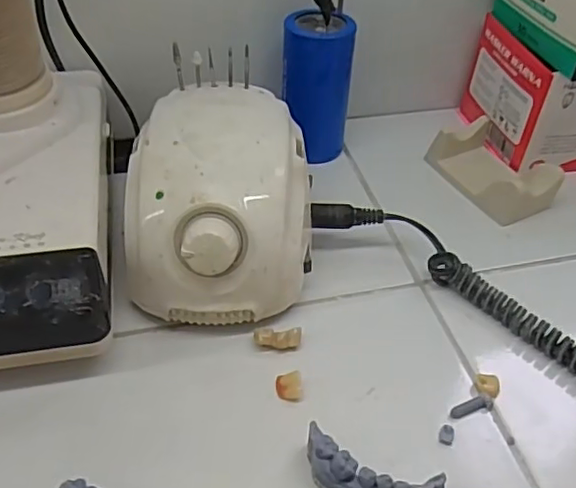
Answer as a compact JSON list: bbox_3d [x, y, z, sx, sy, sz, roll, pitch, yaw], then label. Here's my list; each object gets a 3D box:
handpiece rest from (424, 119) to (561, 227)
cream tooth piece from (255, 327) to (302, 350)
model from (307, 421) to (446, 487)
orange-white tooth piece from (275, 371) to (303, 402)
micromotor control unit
[{"bbox_3d":[0.155,-0.056,0.441,0.059,0.035,0.087,-18,47,-21],"label":"handpiece rest"},{"bbox_3d":[-0.006,0.052,0.332,0.026,0.009,0.010,1,43,-3],"label":"cream tooth piece"},{"bbox_3d":[0.036,0.106,0.270,0.063,0.019,0.022,17,45,15],"label":"model"},{"bbox_3d":[0.001,0.073,0.310,0.014,0.010,0.013,2,43,-2],"label":"orange-white tooth piece"},{"bbox_3d":[-0.038,-0.024,0.357,0.101,0.085,0.136,2,43,-1],"label":"micromotor control unit"}]

